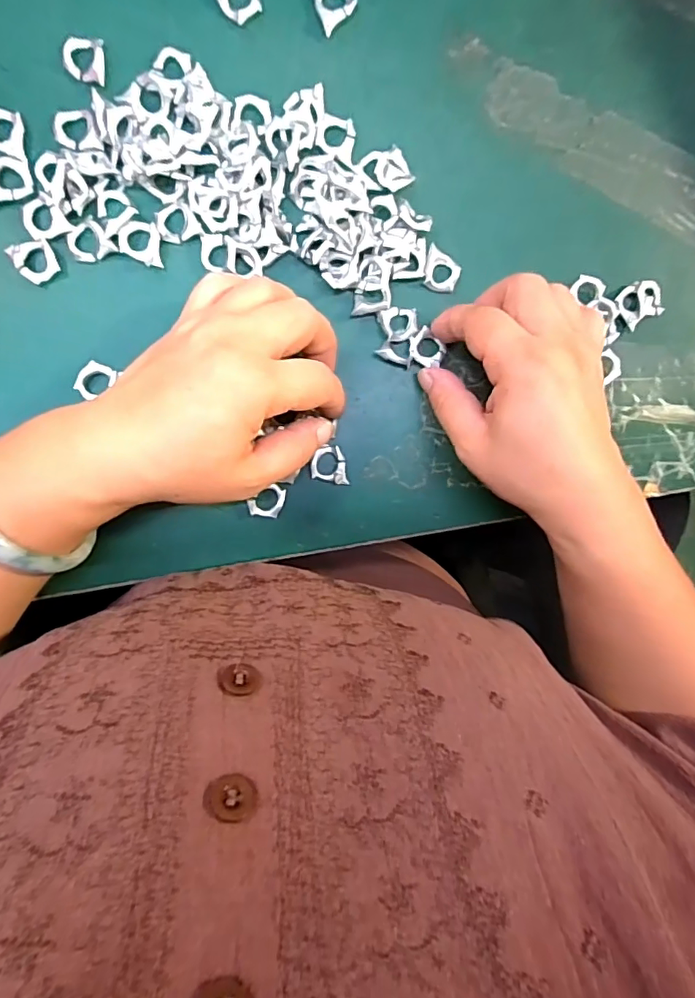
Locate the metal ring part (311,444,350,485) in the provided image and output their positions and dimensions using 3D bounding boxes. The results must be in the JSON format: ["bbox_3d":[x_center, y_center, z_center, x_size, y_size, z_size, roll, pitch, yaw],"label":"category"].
[{"bbox_3d":[-0.008,-0.019,0.276,0.021,0.005,0.019,11,95,-7],"label":"metal ring part"}]

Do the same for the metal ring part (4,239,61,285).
[{"bbox_3d":[-0.157,-0.118,0.250,0.019,0.005,0.020,-22,98,-3],"label":"metal ring part"}]

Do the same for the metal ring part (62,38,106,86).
[{"bbox_3d":[-0.128,-0.213,0.244,0.019,0.006,0.020,-1,96,-6],"label":"metal ring part"}]

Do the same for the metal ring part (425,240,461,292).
[{"bbox_3d":[0.051,-0.124,0.270,0.021,0.004,0.020,24,93,-8],"label":"metal ring part"}]

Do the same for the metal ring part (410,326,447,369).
[{"bbox_3d":[0.044,-0.082,0.272,0.020,0.005,0.016,41,91,-9],"label":"metal ring part"}]

